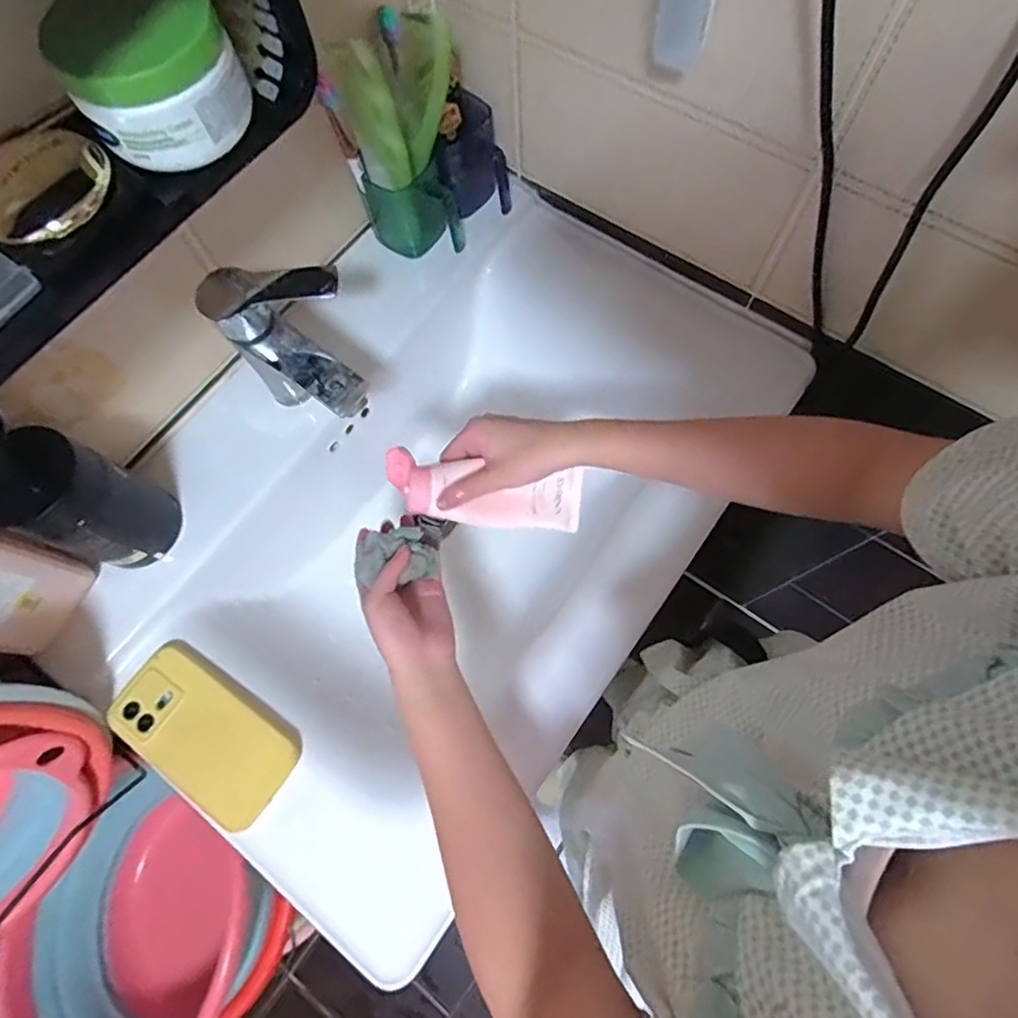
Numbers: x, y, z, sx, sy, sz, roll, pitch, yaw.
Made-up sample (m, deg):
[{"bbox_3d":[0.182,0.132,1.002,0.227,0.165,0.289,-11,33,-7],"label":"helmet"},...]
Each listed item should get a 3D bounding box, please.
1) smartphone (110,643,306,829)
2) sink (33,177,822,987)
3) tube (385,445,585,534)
[{"bbox_3d":[-0.270,0.197,0.521,0.167,0.014,0.090,31,75,12],"label":"smartphone"},{"bbox_3d":[-0.048,0.009,0.640,0.412,0.158,0.698,35,76,13],"label":"sink"},{"bbox_3d":[-0.020,-0.012,0.494,0.166,0.054,0.060,11,72,-11],"label":"tube"}]

